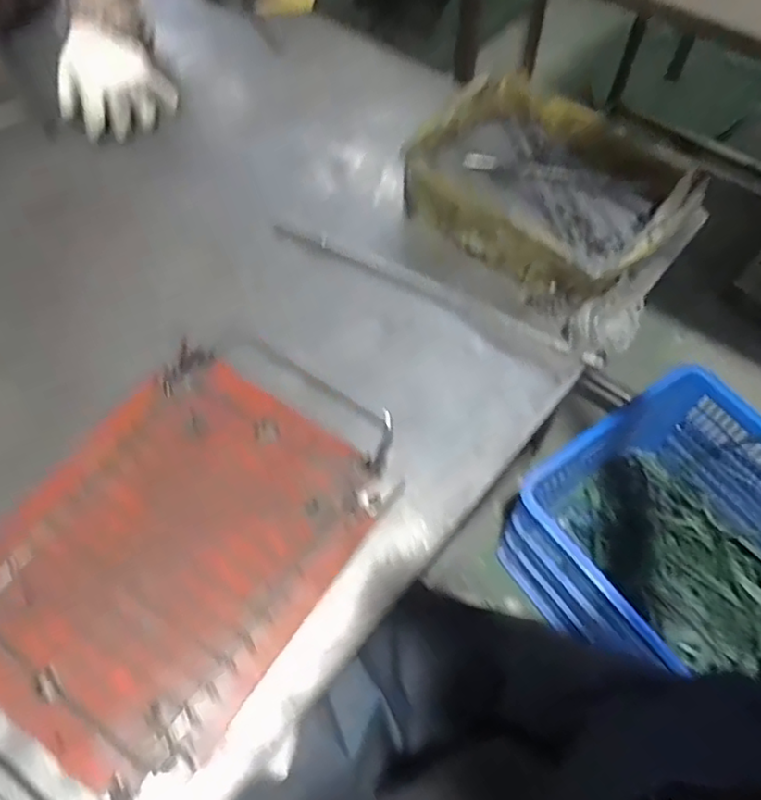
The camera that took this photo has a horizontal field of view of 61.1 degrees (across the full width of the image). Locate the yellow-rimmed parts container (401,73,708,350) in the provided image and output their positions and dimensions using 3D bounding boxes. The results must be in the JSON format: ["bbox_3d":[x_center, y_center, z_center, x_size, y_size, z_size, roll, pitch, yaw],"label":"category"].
[{"bbox_3d":[0.172,-0.202,0.650,0.197,0.073,0.287,-38,67,-19],"label":"yellow-rimmed parts container"}]

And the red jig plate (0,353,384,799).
[{"bbox_3d":[-0.165,0.118,0.511,0.232,0.032,0.296,30,65,16],"label":"red jig plate"}]

